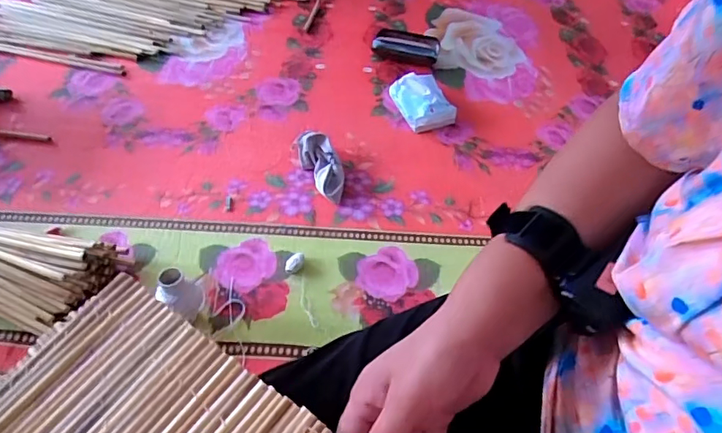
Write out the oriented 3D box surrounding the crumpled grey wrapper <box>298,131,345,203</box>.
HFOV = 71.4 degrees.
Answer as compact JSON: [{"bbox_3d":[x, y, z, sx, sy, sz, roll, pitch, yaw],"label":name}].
[{"bbox_3d":[-0.070,-0.092,0.931,0.063,0.045,0.153,-20,68,-17],"label":"crumpled grey wrapper"}]

